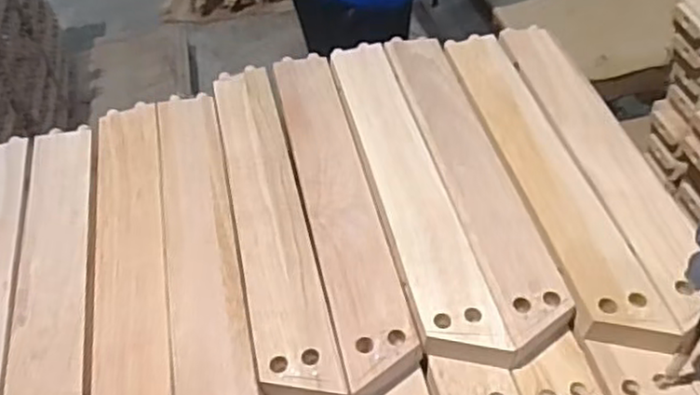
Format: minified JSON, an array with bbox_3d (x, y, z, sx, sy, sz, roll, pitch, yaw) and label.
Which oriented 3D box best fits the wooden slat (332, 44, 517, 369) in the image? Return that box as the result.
[{"bbox_3d":[0.036,-0.018,0.461,0.046,0.012,0.292,-12,48,-5],"label":"wooden slat"}]

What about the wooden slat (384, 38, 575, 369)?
[{"bbox_3d":[0.080,-0.023,0.467,0.043,0.017,0.289,-11,48,-4],"label":"wooden slat"}]

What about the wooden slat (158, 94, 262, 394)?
[{"bbox_3d":[-0.094,0.029,0.430,0.043,0.015,0.290,-13,48,-5],"label":"wooden slat"}]

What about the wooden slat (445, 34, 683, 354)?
[{"bbox_3d":[0.129,-0.023,0.458,0.053,0.014,0.289,-11,48,-4],"label":"wooden slat"}]

